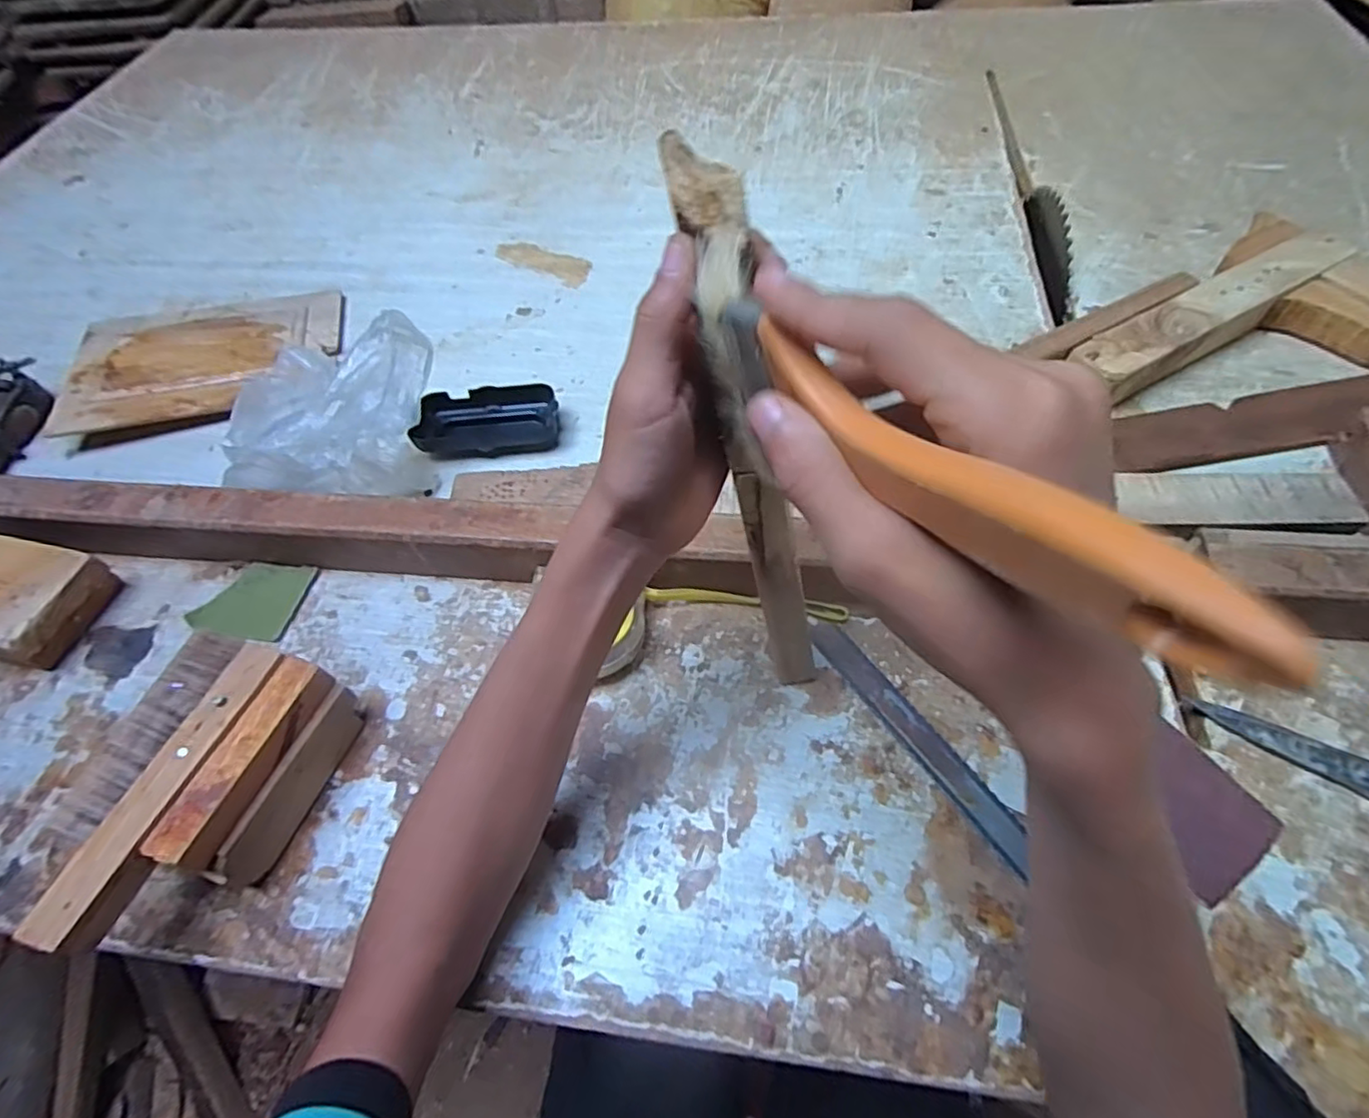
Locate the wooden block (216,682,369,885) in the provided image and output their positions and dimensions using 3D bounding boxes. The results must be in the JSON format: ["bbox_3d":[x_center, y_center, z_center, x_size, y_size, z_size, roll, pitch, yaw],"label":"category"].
[{"bbox_3d":[-0.211,0.124,0.354,0.007,0.040,0.101,14,58,13],"label":"wooden block"}]

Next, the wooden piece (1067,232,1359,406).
[{"bbox_3d":[0.404,-0.185,0.501,0.256,0.040,0.042,-28,58,-14],"label":"wooden piece"}]

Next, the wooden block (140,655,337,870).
[{"bbox_3d":[-0.226,0.102,0.333,0.024,0.018,0.104,15,58,14],"label":"wooden block"}]

